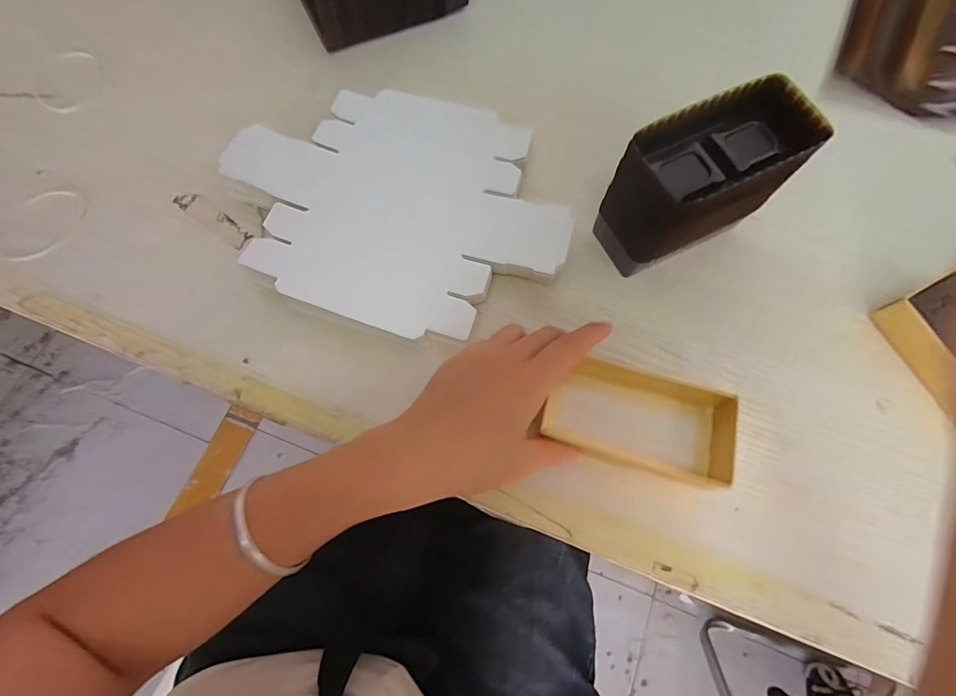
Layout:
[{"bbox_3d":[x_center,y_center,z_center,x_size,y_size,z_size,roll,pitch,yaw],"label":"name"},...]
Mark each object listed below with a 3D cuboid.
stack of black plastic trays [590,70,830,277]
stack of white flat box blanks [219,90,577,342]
[{"bbox_3d":[0.148,-0.107,0.315,0.119,0.094,0.063,-25,76,-9],"label":"stack of black plastic trays"},{"bbox_3d":[-0.054,-0.105,0.330,0.236,0.014,0.185,18,72,1],"label":"stack of white flat box blanks"}]

